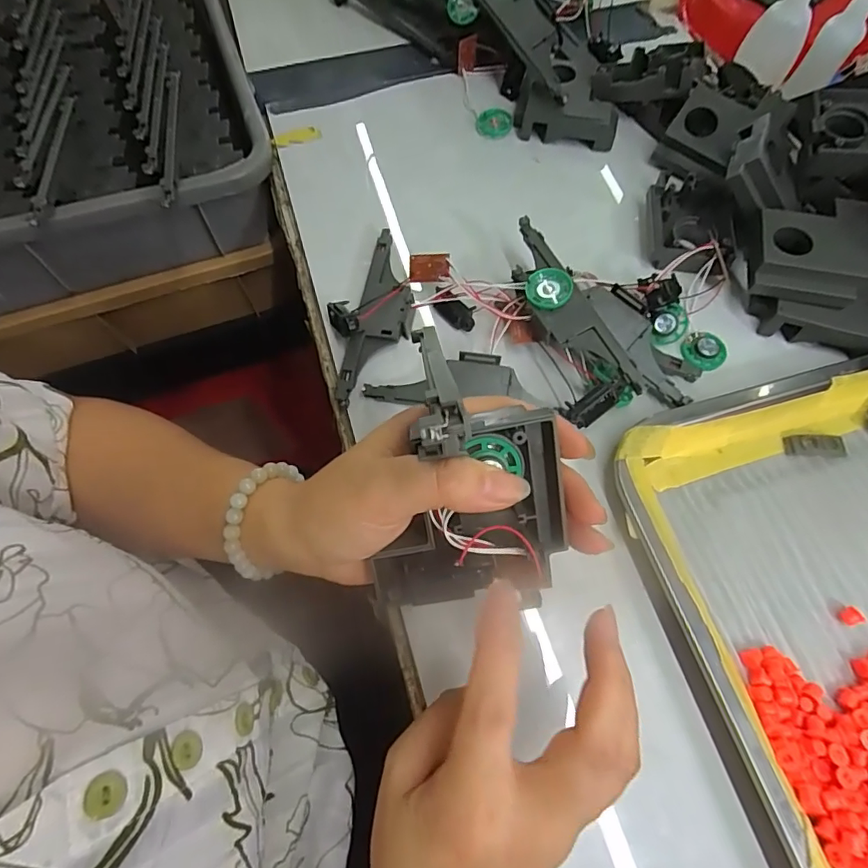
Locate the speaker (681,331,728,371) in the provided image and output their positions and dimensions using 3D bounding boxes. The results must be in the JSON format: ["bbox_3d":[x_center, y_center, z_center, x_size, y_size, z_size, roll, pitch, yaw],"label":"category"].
[{"bbox_3d":[0.183,-0.057,0.340,0.028,0.006,0.027,-1,66,2],"label":"speaker"}]

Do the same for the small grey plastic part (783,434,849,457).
[{"bbox_3d":[0.233,0.007,0.309,0.035,0.006,0.012,2,67,3],"label":"small grey plastic part"}]

